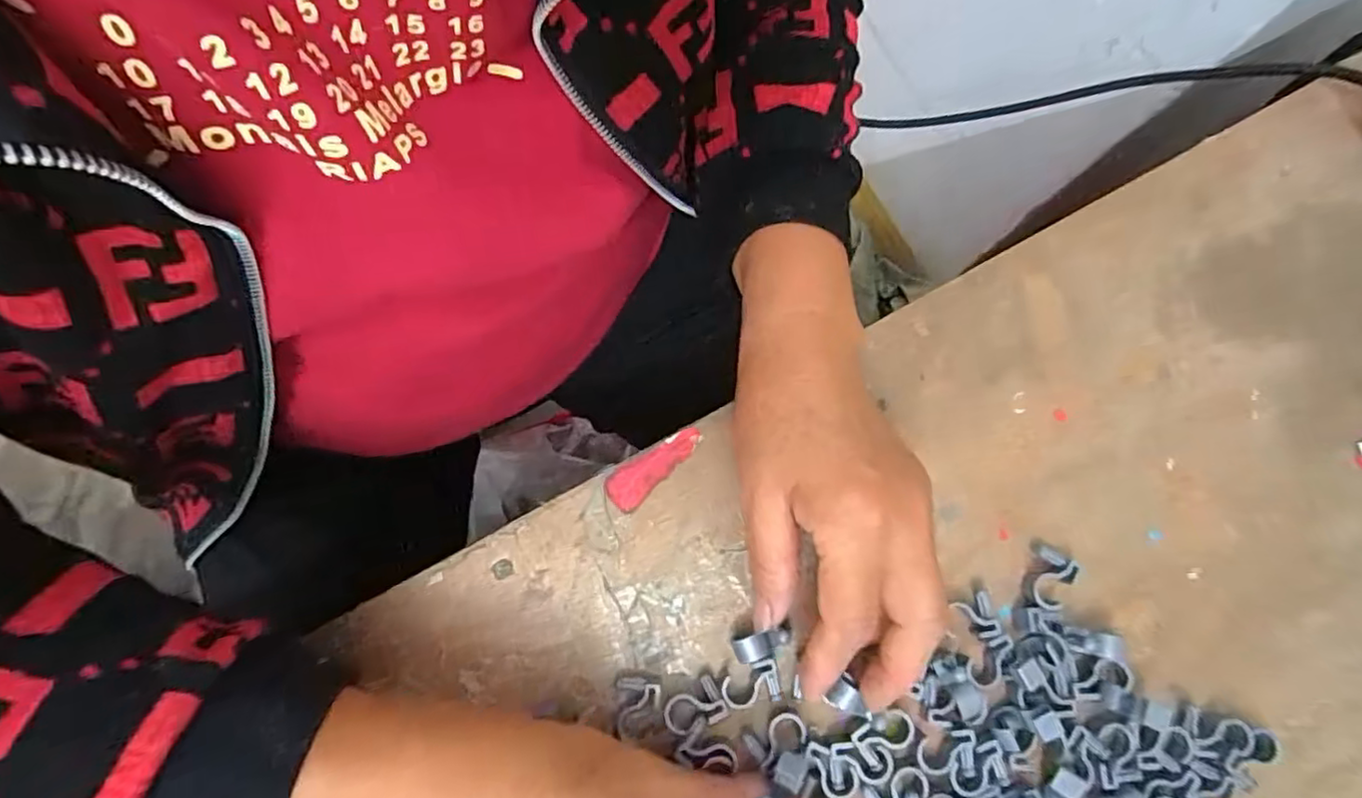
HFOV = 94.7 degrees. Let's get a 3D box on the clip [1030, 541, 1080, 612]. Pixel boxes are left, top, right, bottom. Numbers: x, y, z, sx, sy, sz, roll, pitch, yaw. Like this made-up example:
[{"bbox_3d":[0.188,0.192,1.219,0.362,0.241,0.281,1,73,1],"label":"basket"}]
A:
[{"bbox_3d":[0.163,0.078,0.275,0.015,0.008,0.027,11,79,1],"label":"clip"}]

